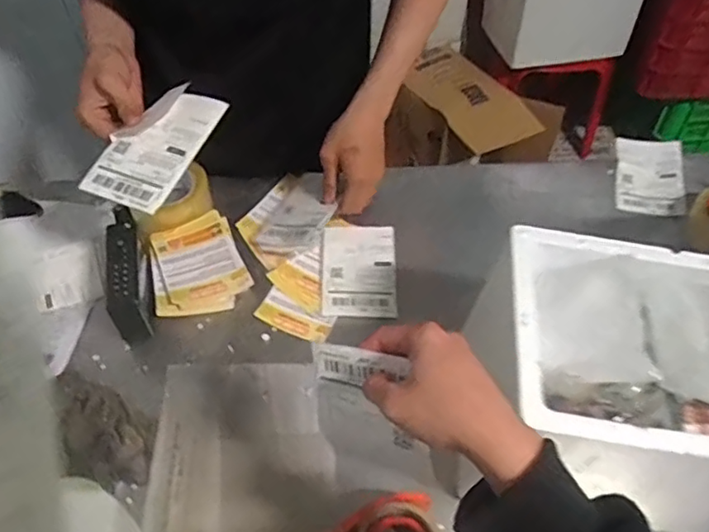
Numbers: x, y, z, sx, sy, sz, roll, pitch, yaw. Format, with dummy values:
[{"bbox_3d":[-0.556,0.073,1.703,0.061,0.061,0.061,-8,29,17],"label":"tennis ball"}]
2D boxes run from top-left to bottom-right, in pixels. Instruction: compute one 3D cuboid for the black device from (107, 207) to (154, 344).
[{"bbox_3d":[-0.295,0.003,0.791,0.046,0.057,0.184,-11,65,-8],"label":"black device"}]

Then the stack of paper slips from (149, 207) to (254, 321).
[{"bbox_3d":[-0.214,-0.002,0.853,0.124,0.029,0.150,-11,53,-8],"label":"stack of paper slips"}]

